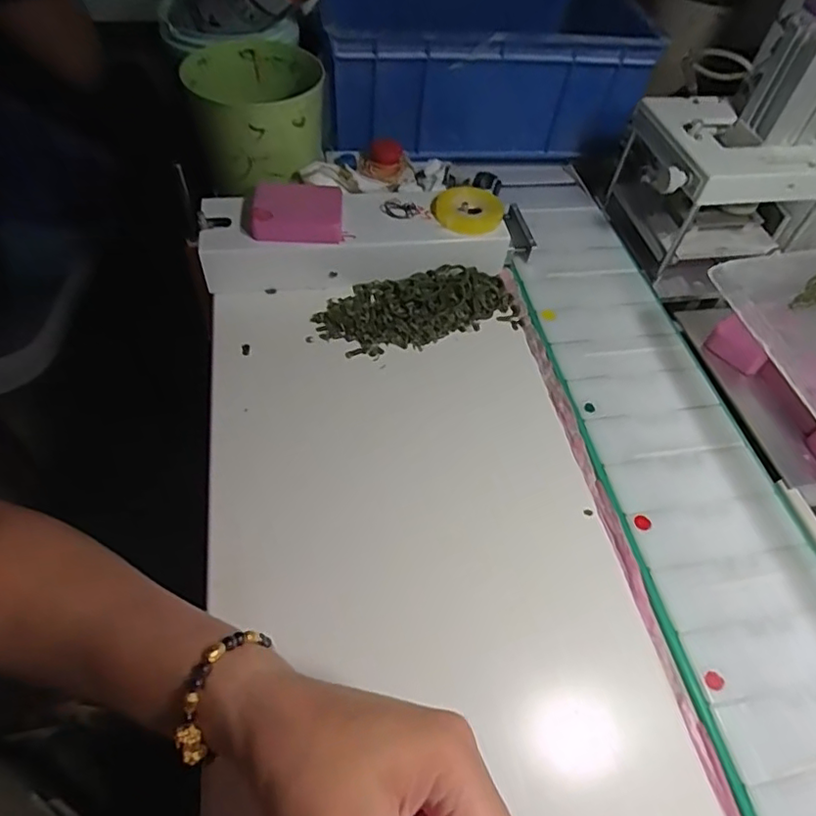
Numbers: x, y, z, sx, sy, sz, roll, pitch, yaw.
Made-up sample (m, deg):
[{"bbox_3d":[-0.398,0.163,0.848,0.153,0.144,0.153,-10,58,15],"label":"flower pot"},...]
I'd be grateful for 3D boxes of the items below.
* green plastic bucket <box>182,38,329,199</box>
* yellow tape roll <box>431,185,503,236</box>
[{"bbox_3d":[-0.129,-0.254,0.495,0.111,0.070,0.129,-5,54,-8],"label":"green plastic bucket"},{"bbox_3d":[0.052,-0.172,0.497,0.060,0.010,0.059,2,54,-3],"label":"yellow tape roll"}]

